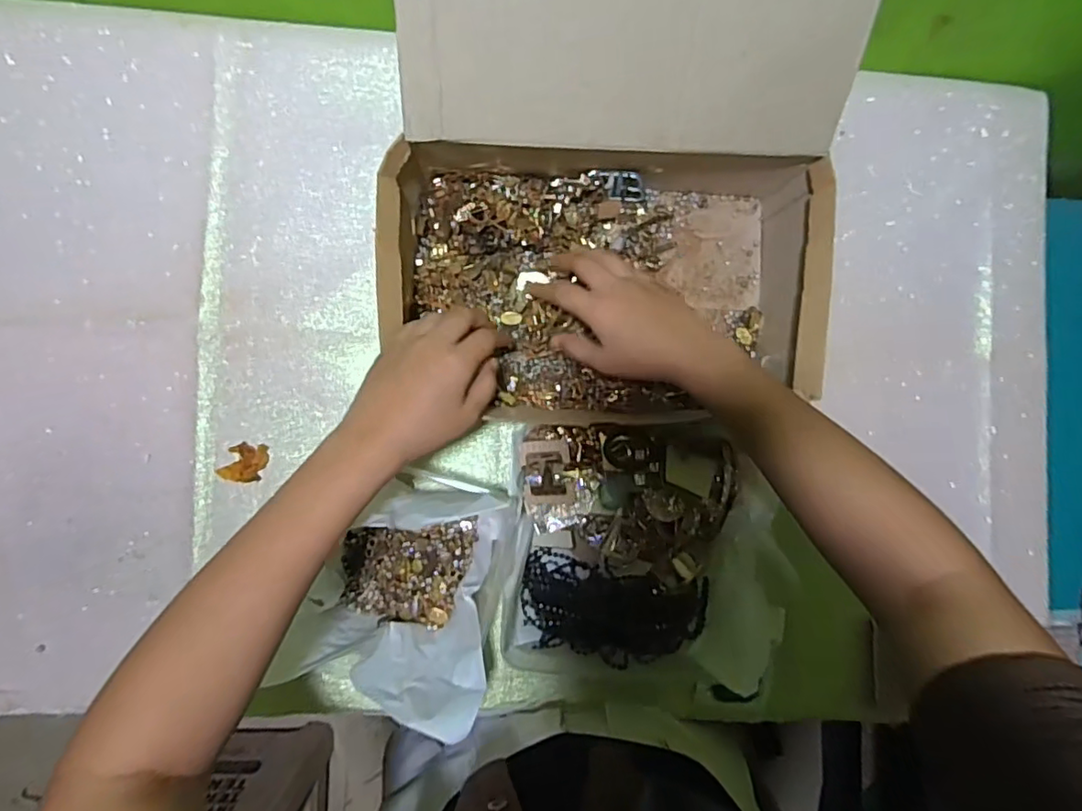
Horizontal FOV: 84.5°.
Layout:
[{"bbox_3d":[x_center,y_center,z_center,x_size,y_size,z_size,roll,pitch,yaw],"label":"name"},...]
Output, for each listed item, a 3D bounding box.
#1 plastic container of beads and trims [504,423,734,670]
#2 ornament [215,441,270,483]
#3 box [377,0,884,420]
[{"bbox_3d":[0.065,0.114,0.499,0.182,0.074,0.196,4,86,-5],"label":"plastic container of beads and trims"},{"bbox_3d":[-0.257,0.049,0.518,0.034,0.005,0.036,20,85,-4],"label":"ornament"},{"bbox_3d":[0.054,-0.169,0.433,0.325,0.223,0.339,1,88,-4],"label":"box"}]

